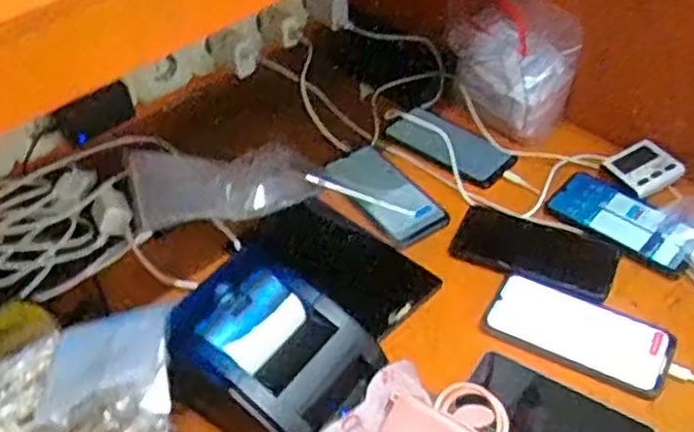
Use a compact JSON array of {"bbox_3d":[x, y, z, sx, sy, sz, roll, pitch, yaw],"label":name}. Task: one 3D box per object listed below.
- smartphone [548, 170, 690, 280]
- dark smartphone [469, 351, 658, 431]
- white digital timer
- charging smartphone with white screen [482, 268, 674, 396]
[{"bbox_3d":[0.303,0.001,0.811,0.157,0.014,0.079,29,62,34],"label":"smartphone"},{"bbox_3d":[0.185,0.175,0.648,0.158,0.012,0.075,25,50,27],"label":"dark smartphone"},{"bbox_3d":[0.344,-0.057,0.860,0.067,0.011,0.066,-38,61,-6],"label":"white digital timer"},{"bbox_3d":[0.224,0.108,0.715,0.167,0.010,0.083,19,47,21],"label":"charging smartphone with white screen"}]

